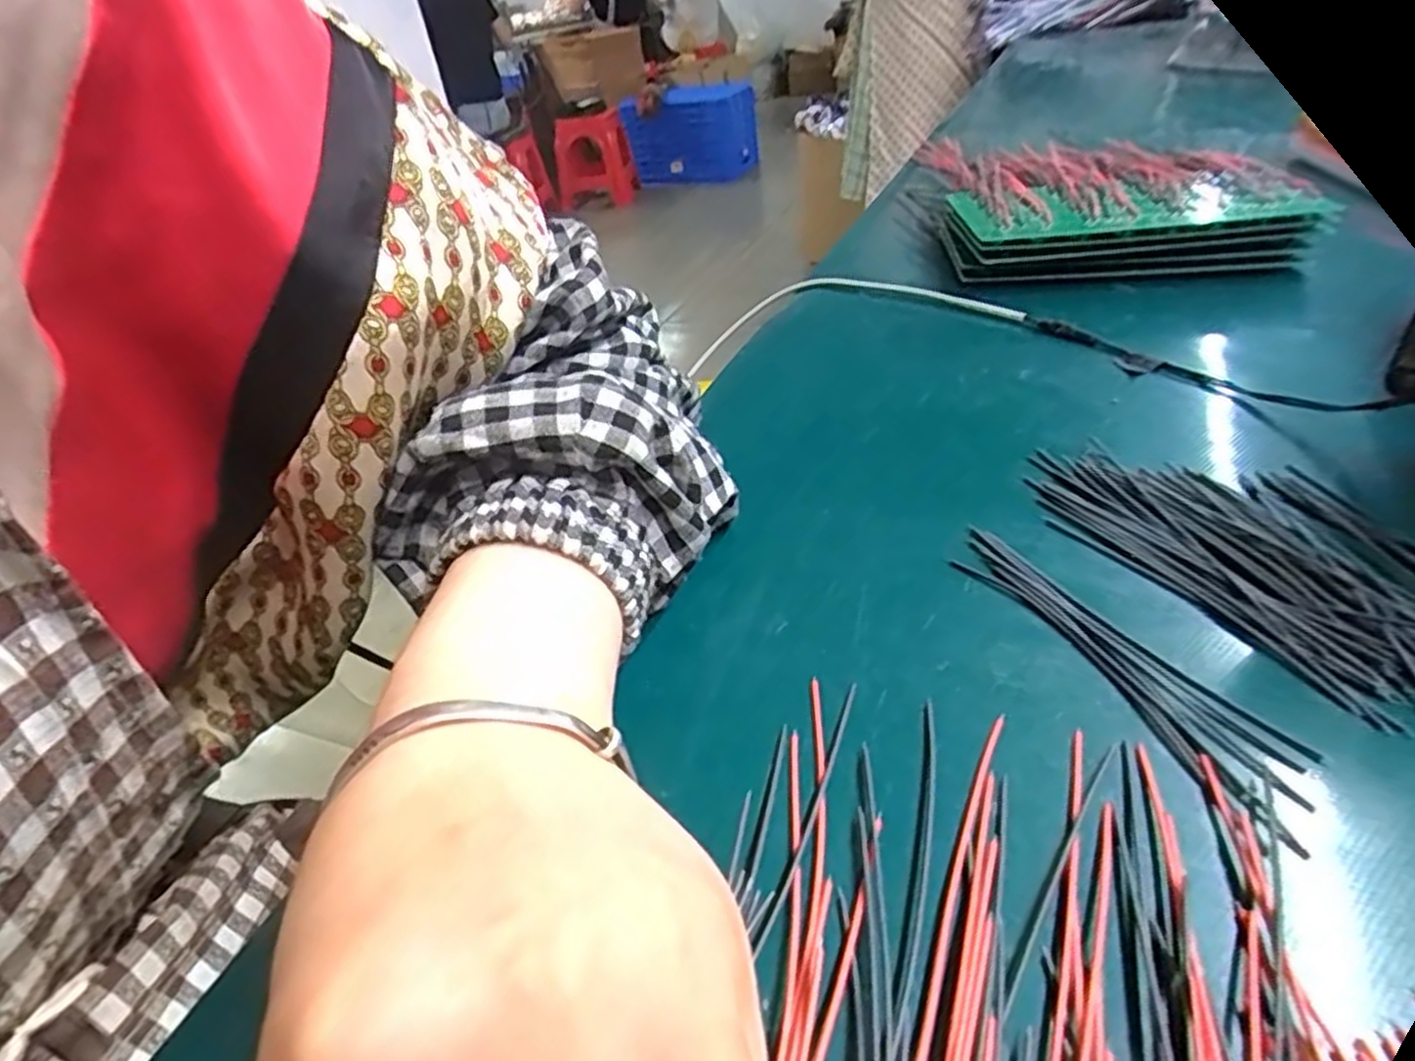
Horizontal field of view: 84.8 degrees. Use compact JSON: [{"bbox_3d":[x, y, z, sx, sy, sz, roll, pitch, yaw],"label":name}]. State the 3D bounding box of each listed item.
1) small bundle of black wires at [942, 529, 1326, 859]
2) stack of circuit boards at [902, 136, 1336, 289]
[{"bbox_3d":[0.118,0.036,0.230,0.027,0.004,0.122,-22,39,-19],"label":"small bundle of black wires"},{"bbox_3d":[0.255,-0.213,0.508,0.187,0.054,0.214,-2,37,8],"label":"stack of circuit boards"}]

